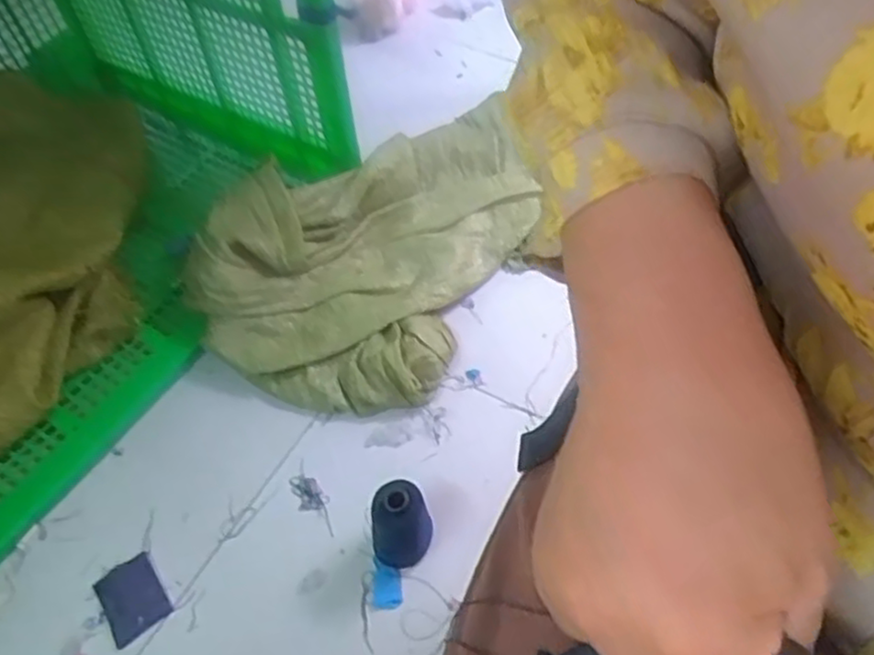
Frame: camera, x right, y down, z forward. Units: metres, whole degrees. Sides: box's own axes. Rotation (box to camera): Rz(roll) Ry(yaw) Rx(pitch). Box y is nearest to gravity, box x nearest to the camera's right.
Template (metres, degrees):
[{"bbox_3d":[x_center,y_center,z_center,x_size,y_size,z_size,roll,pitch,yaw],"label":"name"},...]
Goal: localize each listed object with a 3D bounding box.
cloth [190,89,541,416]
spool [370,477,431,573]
[{"bbox_3d":[-0.058,-0.136,0.978,0.327,0.163,0.535,27,60,22],"label":"cloth"},{"bbox_3d":[-0.035,0.204,0.739,0.057,0.120,0.059,-2,54,3],"label":"spool"}]

